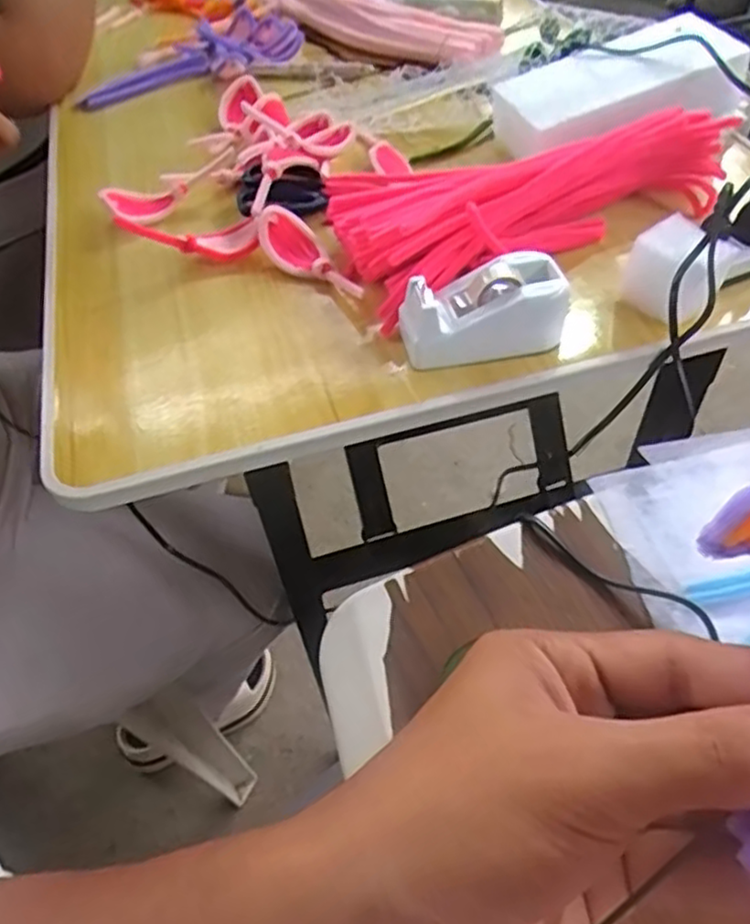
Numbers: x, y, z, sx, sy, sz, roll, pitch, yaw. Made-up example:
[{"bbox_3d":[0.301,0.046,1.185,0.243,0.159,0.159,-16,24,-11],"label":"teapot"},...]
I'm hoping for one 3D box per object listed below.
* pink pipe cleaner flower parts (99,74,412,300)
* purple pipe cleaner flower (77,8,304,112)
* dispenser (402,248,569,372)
[{"bbox_3d":[-0.088,-0.252,0.591,0.226,0.035,0.240,17,53,18],"label":"pink pipe cleaner flower parts"},{"bbox_3d":[-0.189,-0.424,0.741,0.225,0.032,0.124,-36,56,-24],"label":"purple pipe cleaner flower"},{"bbox_3d":[0.069,-0.097,0.446,0.102,0.049,0.050,-9,50,-4],"label":"dispenser"}]

